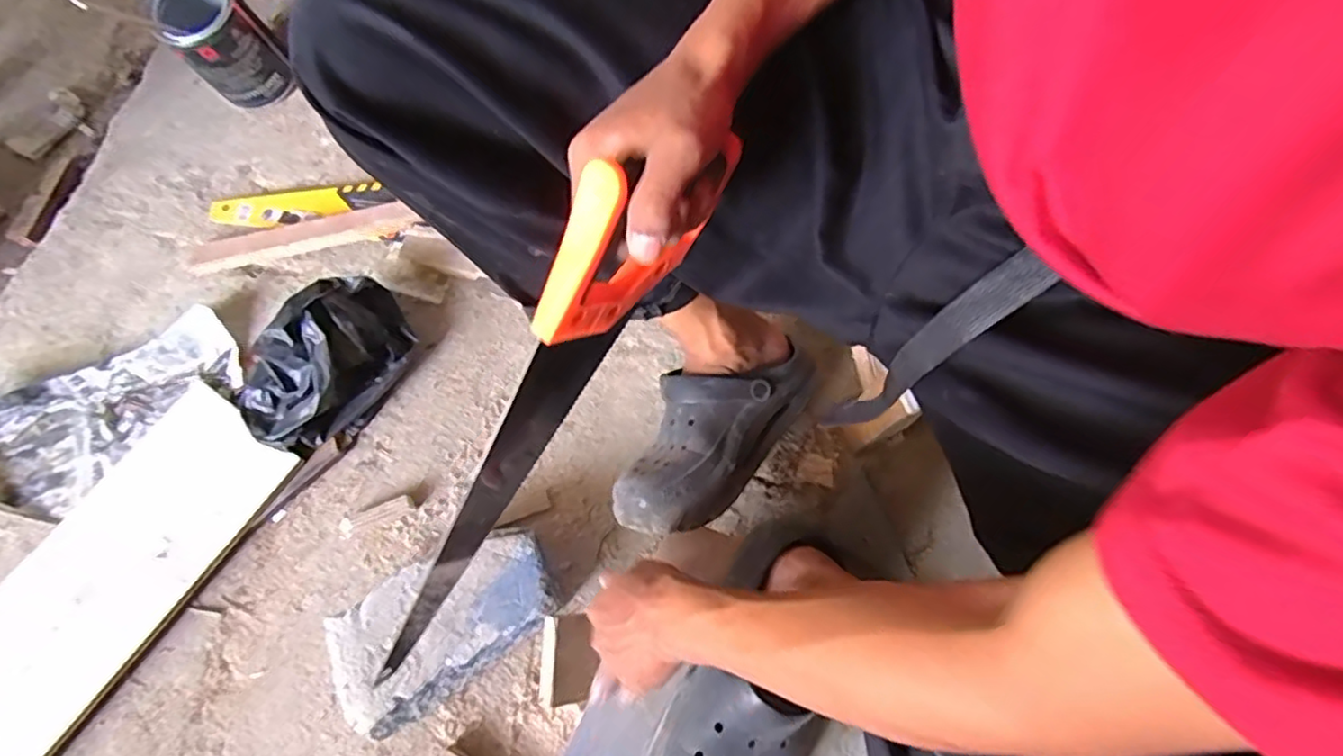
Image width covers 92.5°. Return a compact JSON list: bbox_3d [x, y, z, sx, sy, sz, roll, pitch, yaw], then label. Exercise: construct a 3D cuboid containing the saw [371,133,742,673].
[{"bbox_3d":[-0.082,0.024,0.395,0.033,0.106,0.381,35,106,13],"label":"saw"}]

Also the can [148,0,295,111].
[{"bbox_3d":[-0.583,-0.435,0.841,0.097,0.134,0.100,-1,72,2],"label":"can"}]

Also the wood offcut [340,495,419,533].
[{"bbox_3d":[-0.314,0.146,0.686,0.083,0.010,0.020,-20,72,-4],"label":"wood offcut"}]

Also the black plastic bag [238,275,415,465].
[{"bbox_3d":[-0.384,-0.021,0.703,0.135,0.099,0.197,43,78,14],"label":"black plastic bag"}]

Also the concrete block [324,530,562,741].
[{"bbox_3d":[-0.213,0.230,0.618,0.208,0.080,0.119,-32,73,-10],"label":"concrete block"}]

